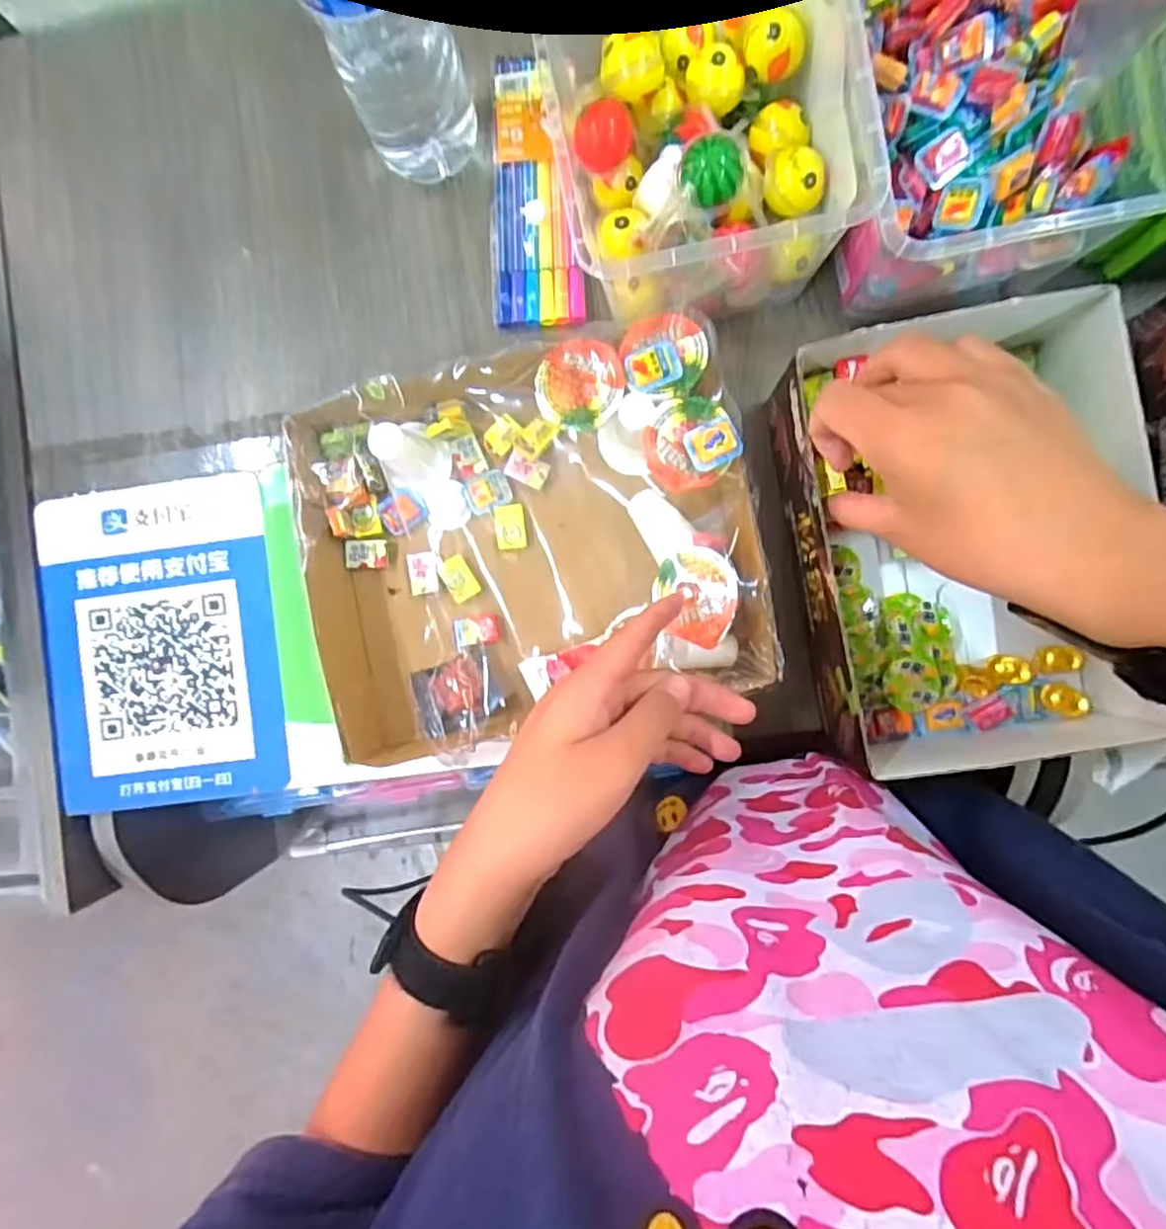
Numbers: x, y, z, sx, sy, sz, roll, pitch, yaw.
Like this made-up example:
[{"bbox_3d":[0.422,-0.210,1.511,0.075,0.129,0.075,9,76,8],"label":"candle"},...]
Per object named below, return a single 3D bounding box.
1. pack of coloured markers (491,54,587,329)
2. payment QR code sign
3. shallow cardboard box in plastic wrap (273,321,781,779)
[{"bbox_3d":[-0.028,-0.251,0.402,0.053,0.013,0.154,-1,89,4],"label":"pack of coloured markers"},{"bbox_3d":[-0.264,0.019,0.422,0.147,0.010,0.198,-6,89,4],"label":"payment QR code sign"},{"bbox_3d":[-0.030,-0.040,0.377,0.239,0.059,0.208,-11,88,6],"label":"shallow cardboard box in plastic wrap"}]

